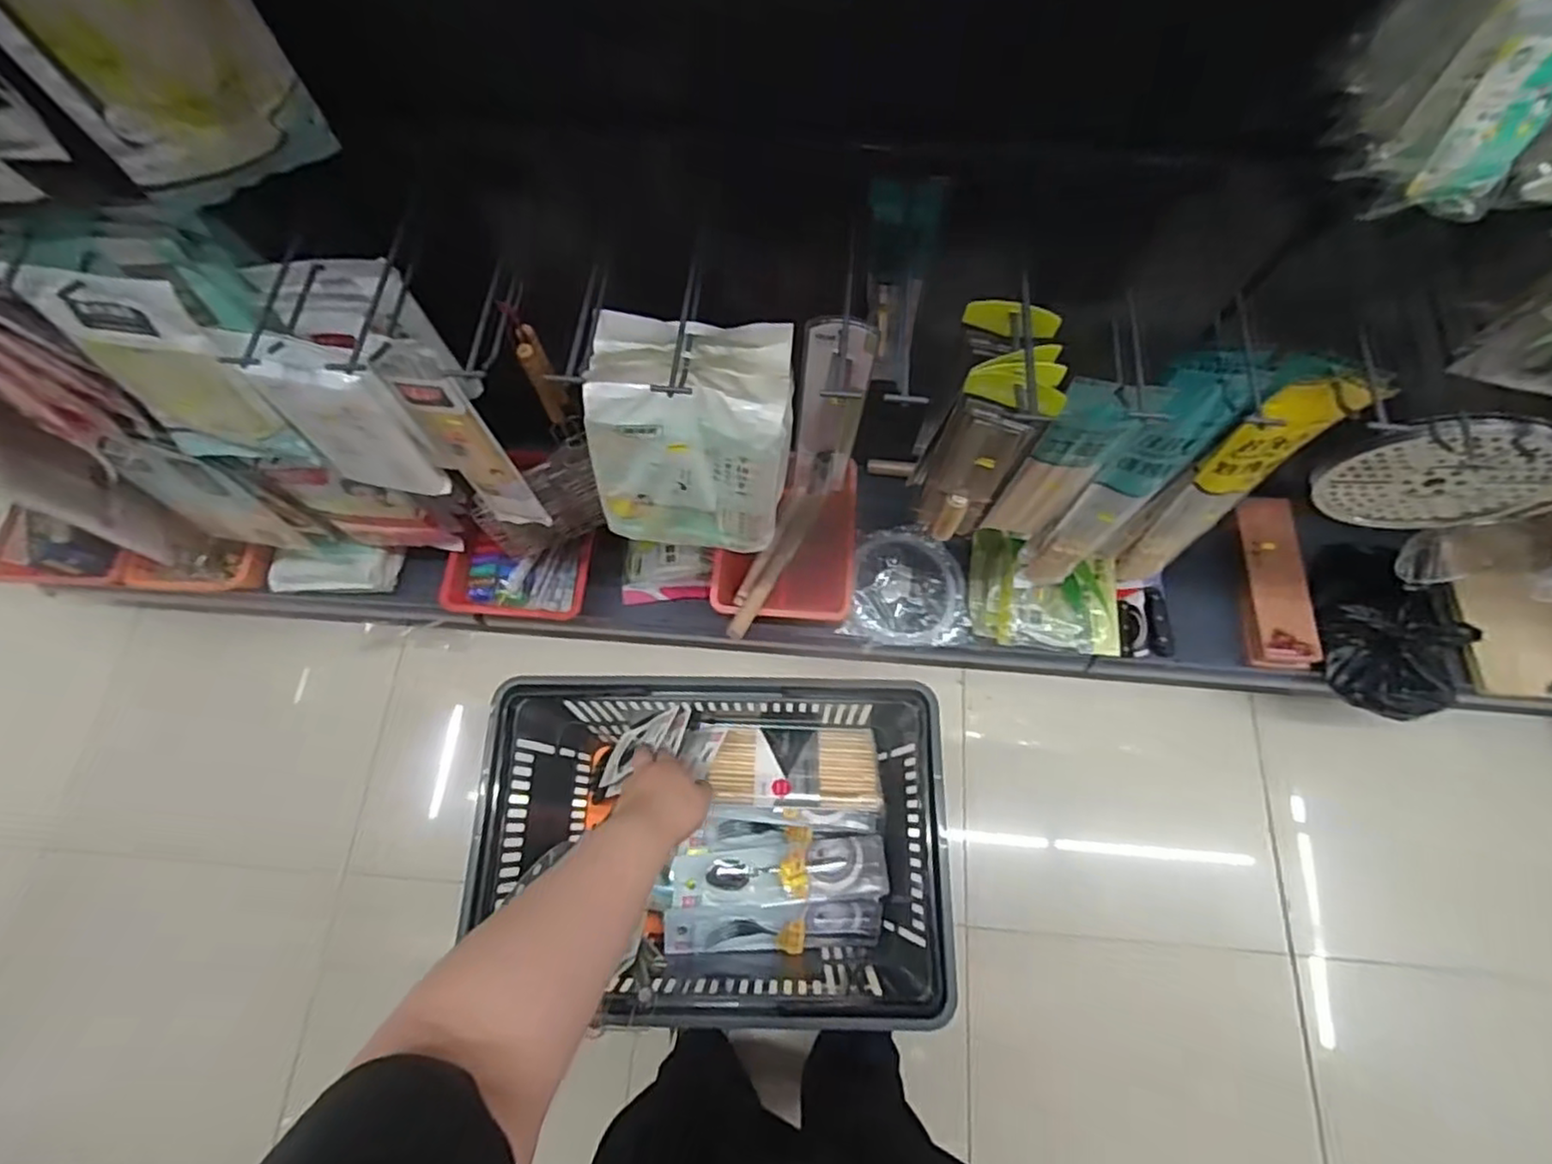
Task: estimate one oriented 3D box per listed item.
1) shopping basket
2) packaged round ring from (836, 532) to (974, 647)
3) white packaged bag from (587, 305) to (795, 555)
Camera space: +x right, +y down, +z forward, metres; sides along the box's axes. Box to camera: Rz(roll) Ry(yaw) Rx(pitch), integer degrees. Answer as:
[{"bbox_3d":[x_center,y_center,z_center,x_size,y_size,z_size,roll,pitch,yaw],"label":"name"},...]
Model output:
[{"bbox_3d":[-0.068,0.289,0.774,0.473,0.203,0.327,1,71,-1],"label":"shopping basket"},{"bbox_3d":[0.270,0.015,1.339,0.239,0.043,0.227,0,71,-1],"label":"packaged round ring"},{"bbox_3d":[-0.104,-0.167,0.838,0.231,0.308,0.138,9,71,2],"label":"white packaged bag"}]

